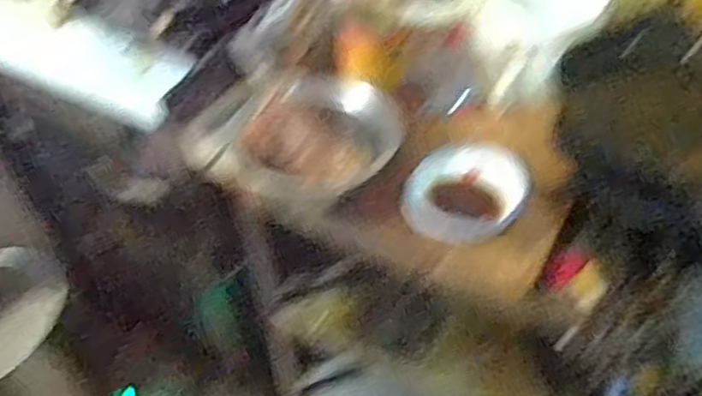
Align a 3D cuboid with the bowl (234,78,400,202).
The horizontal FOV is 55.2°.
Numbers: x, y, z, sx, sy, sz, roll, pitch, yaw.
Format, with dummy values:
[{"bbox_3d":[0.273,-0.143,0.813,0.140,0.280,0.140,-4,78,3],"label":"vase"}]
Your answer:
[{"bbox_3d":[-0.046,-0.090,0.978,0.220,0.069,0.218,-3,44,2],"label":"bowl"}]

